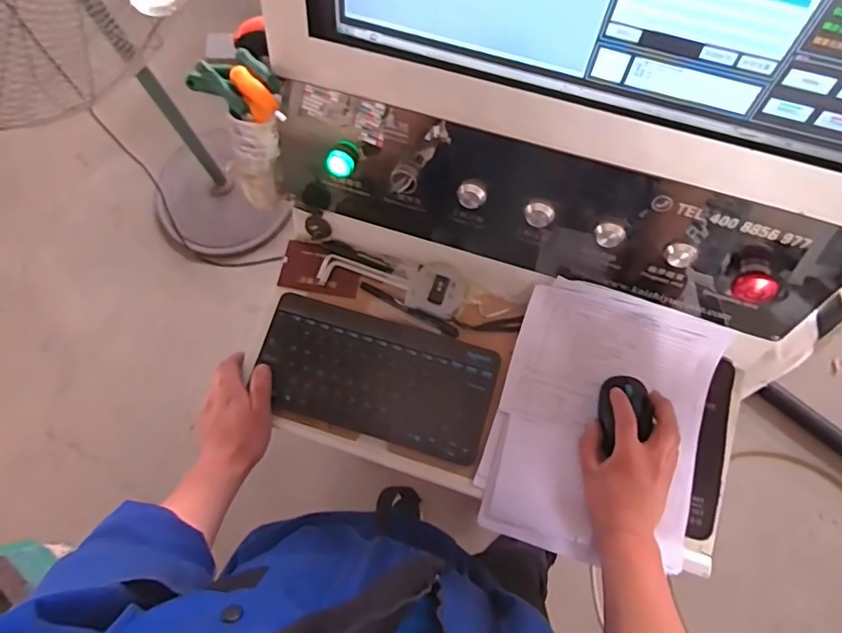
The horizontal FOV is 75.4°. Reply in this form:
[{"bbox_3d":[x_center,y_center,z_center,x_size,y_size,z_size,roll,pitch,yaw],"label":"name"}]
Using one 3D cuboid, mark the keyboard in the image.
[{"bbox_3d":[-0.054,0.071,0.656,0.274,0.021,0.138,18,77,7],"label":"keyboard"}]

